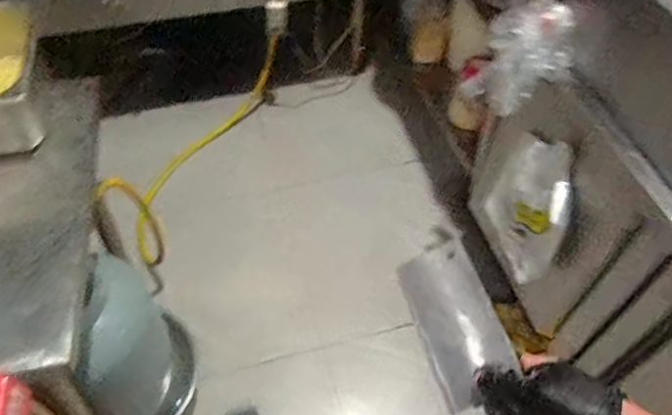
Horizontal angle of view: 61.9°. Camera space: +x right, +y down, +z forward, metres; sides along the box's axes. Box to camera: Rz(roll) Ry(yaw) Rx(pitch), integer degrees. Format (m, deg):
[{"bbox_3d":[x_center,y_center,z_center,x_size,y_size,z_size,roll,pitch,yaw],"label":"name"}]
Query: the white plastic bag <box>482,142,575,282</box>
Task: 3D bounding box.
[{"bbox_3d":[0.451,0.016,1.316,0.052,0.395,0.242,-4,54,-6],"label":"white plastic bag"}]

